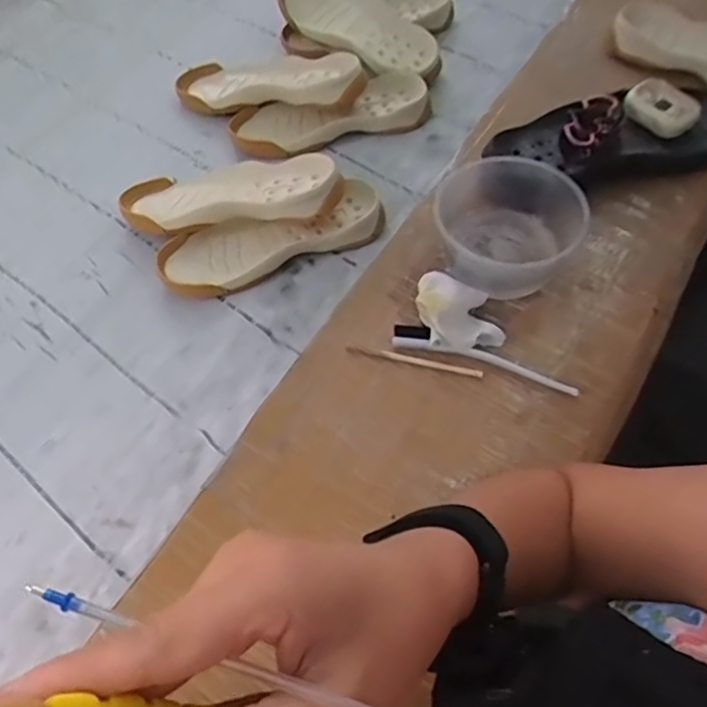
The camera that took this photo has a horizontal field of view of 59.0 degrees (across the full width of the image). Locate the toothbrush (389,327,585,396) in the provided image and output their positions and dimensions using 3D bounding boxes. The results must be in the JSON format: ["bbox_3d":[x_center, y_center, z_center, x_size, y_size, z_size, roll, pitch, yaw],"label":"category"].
[{"bbox_3d":[0.115,0.005,0.557,0.167,0.011,0.023,18,60,12],"label":"toothbrush"}]

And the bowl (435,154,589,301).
[{"bbox_3d":[0.150,-0.115,0.604,0.126,0.073,0.124,0,58,1],"label":"bowl"}]

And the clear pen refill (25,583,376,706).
[{"bbox_3d":[-0.035,0.087,0.177,0.127,0.004,0.005,17,60,8],"label":"clear pen refill"}]

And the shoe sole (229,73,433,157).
[{"bbox_3d":[-0.024,-0.300,0.779,0.245,0.032,0.079,-15,59,-8],"label":"shoe sole"}]

